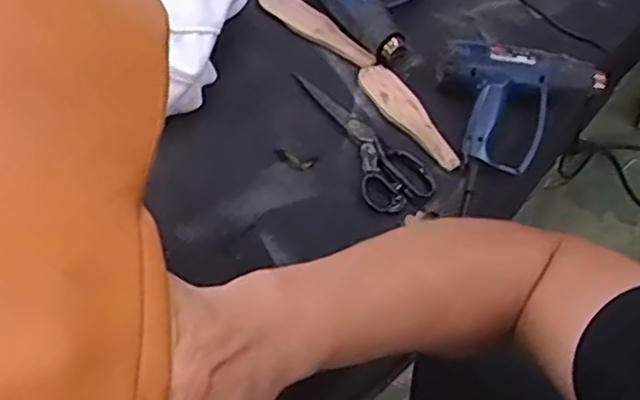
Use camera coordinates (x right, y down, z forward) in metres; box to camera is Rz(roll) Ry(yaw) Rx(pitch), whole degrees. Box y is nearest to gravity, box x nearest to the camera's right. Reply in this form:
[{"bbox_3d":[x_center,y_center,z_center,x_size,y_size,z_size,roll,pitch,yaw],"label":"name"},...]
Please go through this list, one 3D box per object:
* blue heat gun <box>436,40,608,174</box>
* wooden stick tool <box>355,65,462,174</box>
[{"bbox_3d":[0.282,-0.125,0.923,0.233,0.068,0.183,7,53,1],"label":"blue heat gun"},{"bbox_3d":[0.122,-0.121,0.921,0.048,0.014,0.213,-25,59,-21],"label":"wooden stick tool"}]

